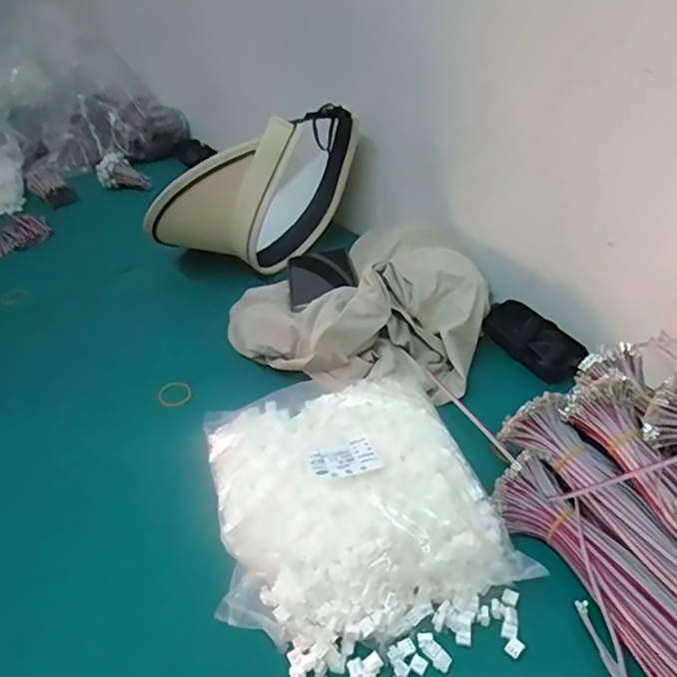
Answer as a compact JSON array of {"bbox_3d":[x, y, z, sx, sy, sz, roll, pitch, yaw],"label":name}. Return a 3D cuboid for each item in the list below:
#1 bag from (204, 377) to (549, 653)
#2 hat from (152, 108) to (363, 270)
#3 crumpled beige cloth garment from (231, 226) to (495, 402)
[{"bbox_3d":[0.006,0.110,0.424,0.190,0.049,0.194,-12,40,-9],"label":"bag"},{"bbox_3d":[-0.092,-0.159,0.679,0.257,0.178,0.111,-19,41,-16],"label":"hat"},{"bbox_3d":[0.023,-0.043,0.591,0.245,0.084,0.220,11,42,18],"label":"crumpled beige cloth garment"}]

